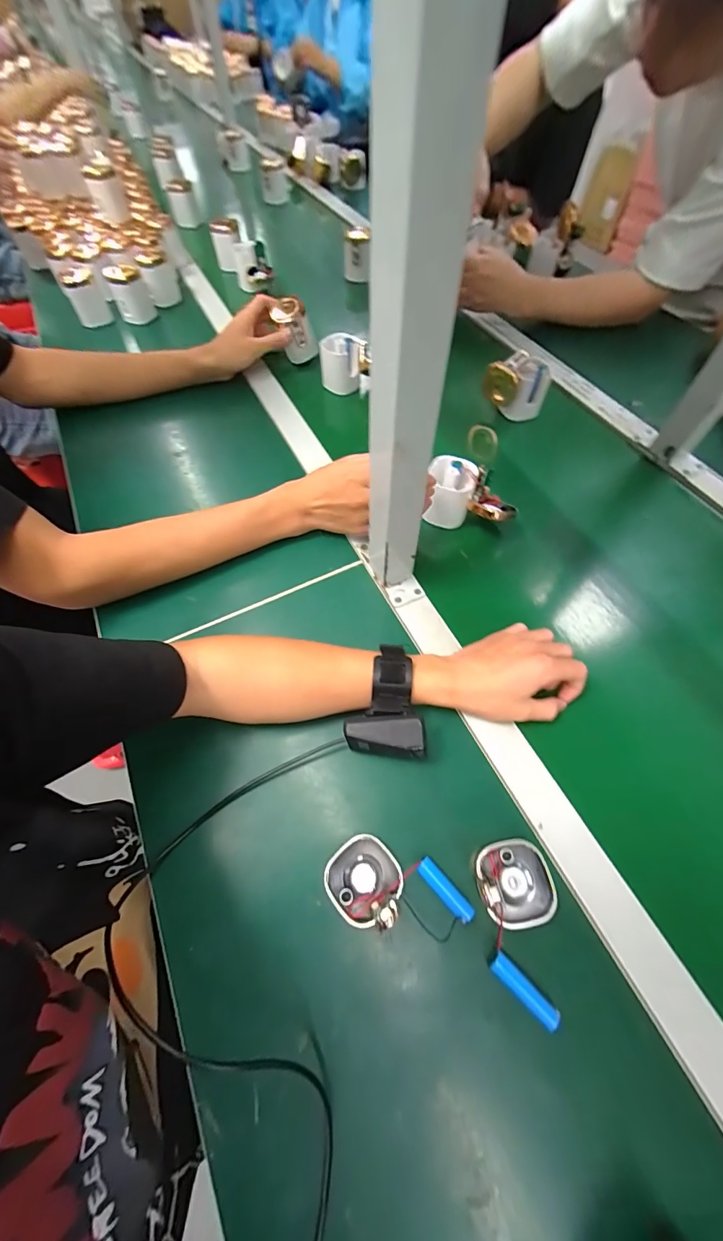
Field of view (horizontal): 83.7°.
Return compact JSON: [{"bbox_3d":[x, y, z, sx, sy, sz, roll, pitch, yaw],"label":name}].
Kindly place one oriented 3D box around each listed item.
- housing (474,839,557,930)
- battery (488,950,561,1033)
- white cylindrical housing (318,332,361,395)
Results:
[{"bbox_3d":[0.118,0.204,0.313,0.054,0.017,0.055,-8,63,-4],"label":"housing"},{"bbox_3d":[0.114,0.259,0.282,0.051,0.014,0.014,40,69,18],"label":"battery"},{"bbox_3d":[-0.033,-0.404,0.636,0.059,0.070,0.059,0,63,0],"label":"white cylindrical housing"}]

